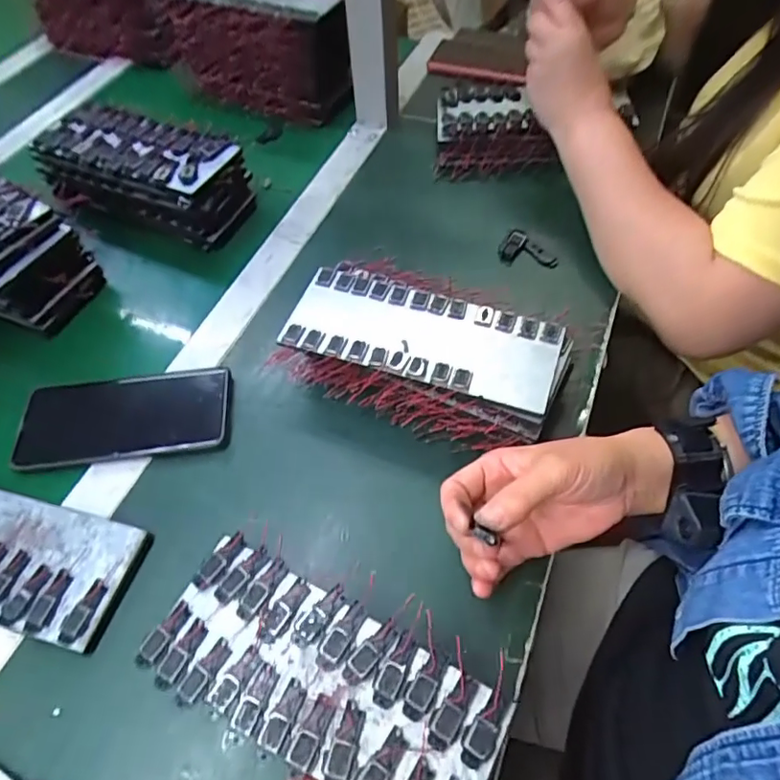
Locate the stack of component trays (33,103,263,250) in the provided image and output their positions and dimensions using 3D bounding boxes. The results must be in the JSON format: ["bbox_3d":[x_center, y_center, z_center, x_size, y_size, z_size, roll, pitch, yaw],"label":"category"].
[{"bbox_3d":[-0.249,-0.219,0.577,0.194,0.085,0.088,16,58,12],"label":"stack of component trays"}]

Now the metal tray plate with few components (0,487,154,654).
[{"bbox_3d":[-0.273,0.110,0.389,0.200,0.009,0.081,13,58,10],"label":"metal tray plate with few components"}]

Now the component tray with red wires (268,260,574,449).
[{"bbox_3d":[0.027,-0.028,0.438,0.203,0.056,0.117,19,59,14],"label":"component tray with red wires"}]

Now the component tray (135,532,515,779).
[{"bbox_3d":[-0.039,0.160,0.313,0.199,0.009,0.087,22,60,17],"label":"component tray"}]

